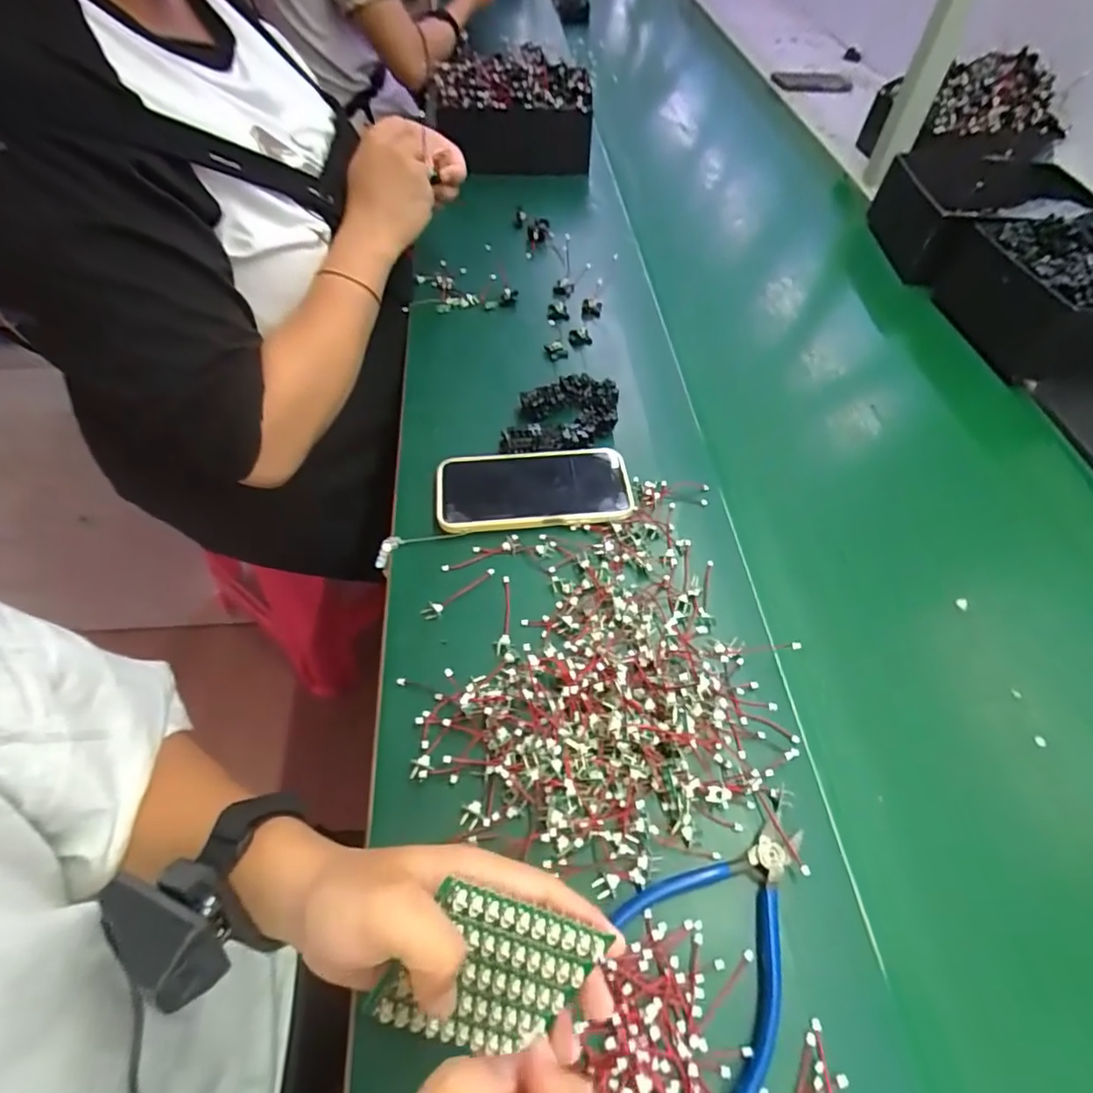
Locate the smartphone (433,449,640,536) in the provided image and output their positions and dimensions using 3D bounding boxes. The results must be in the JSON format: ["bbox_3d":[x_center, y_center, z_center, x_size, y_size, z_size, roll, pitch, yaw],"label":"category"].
[{"bbox_3d":[-0.011,-0.052,0.520,0.168,0.015,0.081,-5,55,-4],"label":"smartphone"}]

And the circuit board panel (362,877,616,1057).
[{"bbox_3d":[-0.026,0.191,0.259,0.077,0.083,0.005,29,13,-11],"label":"circuit board panel"}]

